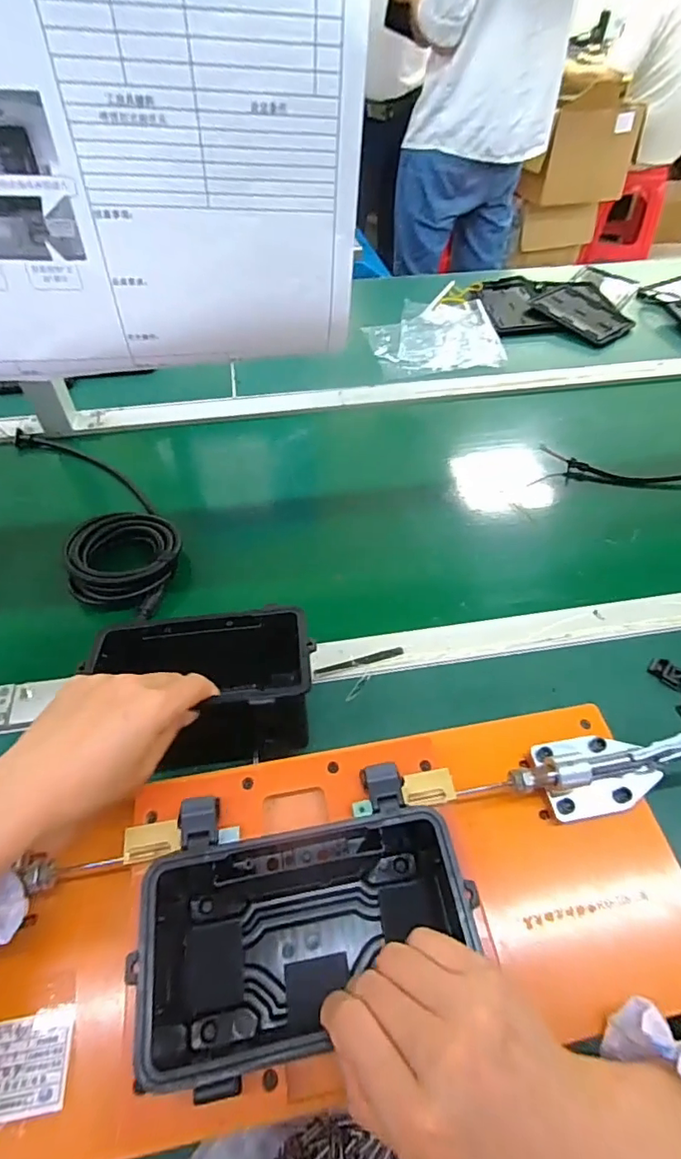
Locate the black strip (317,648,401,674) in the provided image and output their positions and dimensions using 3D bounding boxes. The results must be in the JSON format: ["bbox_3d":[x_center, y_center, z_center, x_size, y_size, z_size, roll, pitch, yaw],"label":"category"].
[{"bbox_3d":[0.019,0.079,0.510,0.089,0.006,0.009,-14,53,-10],"label":"black strip"}]

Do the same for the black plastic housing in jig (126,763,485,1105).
[{"bbox_3d":[-0.018,0.199,0.311,0.175,0.092,0.129,-6,52,-4],"label":"black plastic housing in jig"}]

